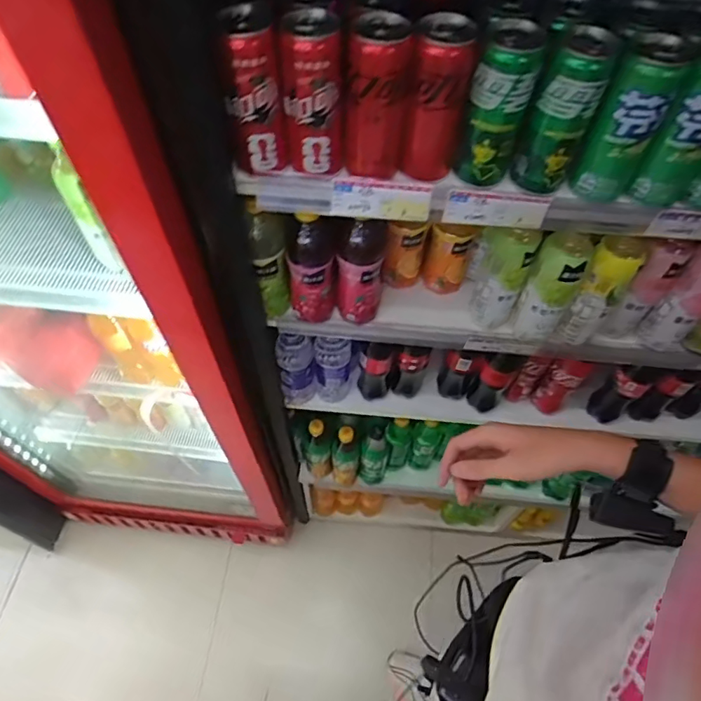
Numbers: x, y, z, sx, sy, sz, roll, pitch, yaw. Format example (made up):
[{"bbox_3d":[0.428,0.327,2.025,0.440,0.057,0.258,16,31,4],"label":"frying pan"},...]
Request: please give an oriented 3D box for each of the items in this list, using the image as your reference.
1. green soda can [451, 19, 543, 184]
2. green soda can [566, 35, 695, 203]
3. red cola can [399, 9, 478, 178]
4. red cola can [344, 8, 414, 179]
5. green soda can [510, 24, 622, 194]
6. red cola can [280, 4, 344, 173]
[{"bbox_3d":[0.141,-0.234,0.506,0.052,0.139,0.052,16,58,10],"label":"green soda can"},{"bbox_3d":[0.262,-0.209,0.494,0.051,0.135,0.057,33,62,19],"label":"green soda can"},{"bbox_3d":[0.083,-0.241,0.508,0.051,0.139,0.054,7,57,4],"label":"red cola can"},{"bbox_3d":[0.026,-0.239,0.509,0.057,0.141,0.054,2,57,1],"label":"red cola can"},{"bbox_3d":[0.203,-0.227,0.504,0.051,0.141,0.063,19,59,12],"label":"green soda can"},{"bbox_3d":[-0.037,-0.252,0.511,0.053,0.131,0.068,-3,57,-3],"label":"red cola can"}]

